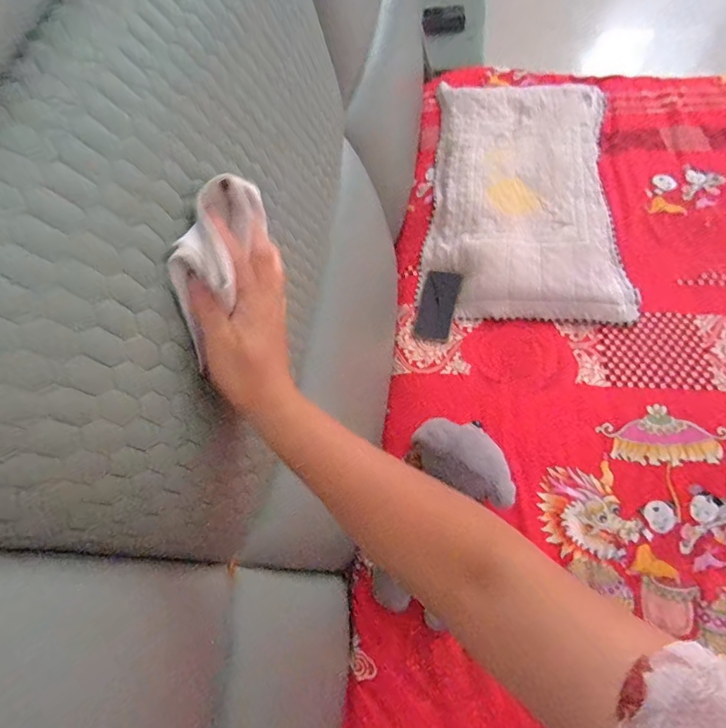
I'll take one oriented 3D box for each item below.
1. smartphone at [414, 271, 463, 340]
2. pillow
[{"bbox_3d":[0.151,-0.119,0.928,0.073,0.009,0.149,10,77,21],"label":"smartphone"},{"bbox_3d":[0.364,-0.413,1.035,0.416,0.049,0.704,2,66,9],"label":"pillow"}]

